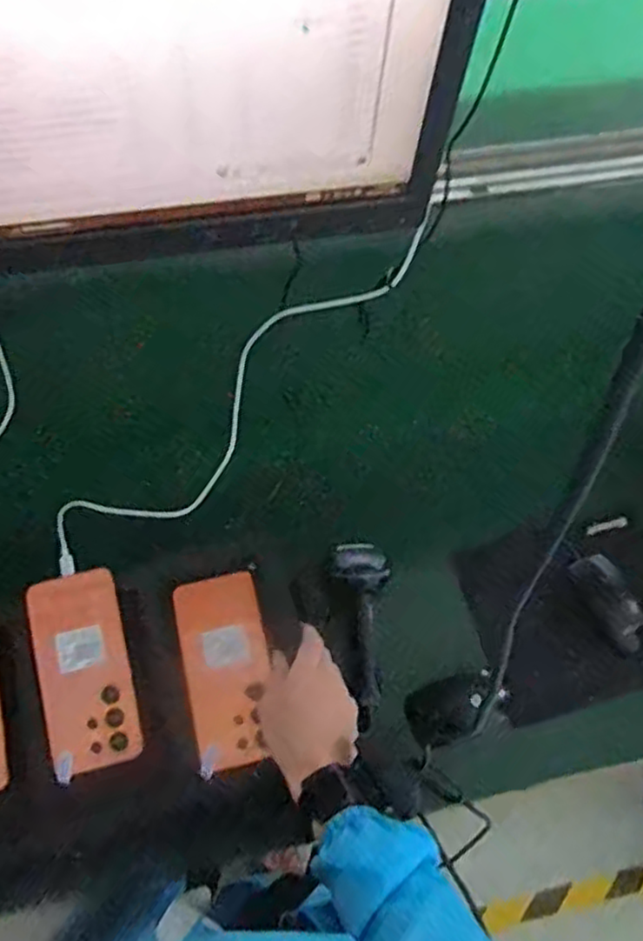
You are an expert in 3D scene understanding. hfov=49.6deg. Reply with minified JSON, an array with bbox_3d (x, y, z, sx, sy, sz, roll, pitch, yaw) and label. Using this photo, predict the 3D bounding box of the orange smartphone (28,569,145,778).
[{"bbox_3d":[-0.212,0.178,0.623,0.073,0.013,0.170,-12,75,-14],"label":"orange smartphone"}]

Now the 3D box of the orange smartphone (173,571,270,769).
[{"bbox_3d":[-0.090,0.180,0.633,0.076,0.009,0.168,-7,65,-5],"label":"orange smartphone"}]

